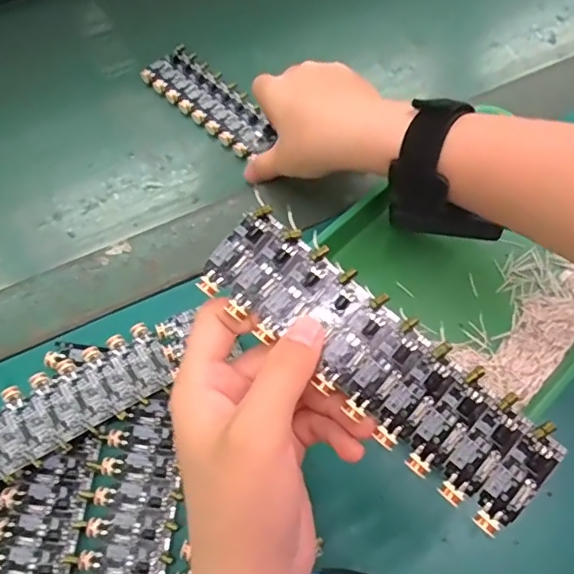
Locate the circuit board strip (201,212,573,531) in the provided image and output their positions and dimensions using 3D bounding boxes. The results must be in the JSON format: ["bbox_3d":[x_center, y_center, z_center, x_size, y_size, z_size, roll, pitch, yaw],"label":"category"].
[{"bbox_3d":[0.033,0.028,0.220,0.153,0.013,0.044,40,72,11],"label":"circuit board strip"}]

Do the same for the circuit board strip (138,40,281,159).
[{"bbox_3d":[-0.062,-0.150,0.445,0.049,0.006,0.126,-40,71,-16],"label":"circuit board strip"}]

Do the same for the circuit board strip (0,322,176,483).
[{"bbox_3d":[-0.139,0.071,0.307,0.154,0.009,0.049,-29,70,-25],"label":"circuit board strip"}]

